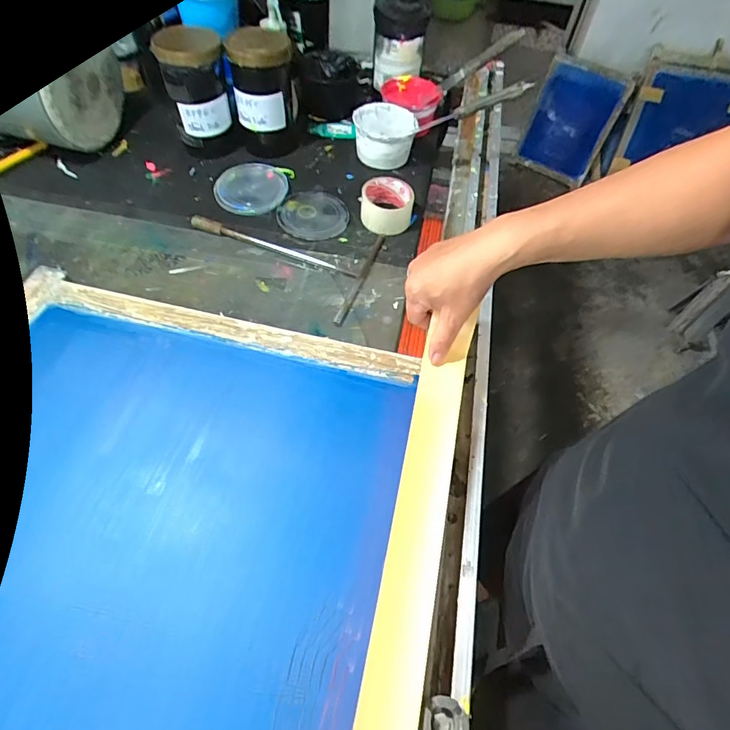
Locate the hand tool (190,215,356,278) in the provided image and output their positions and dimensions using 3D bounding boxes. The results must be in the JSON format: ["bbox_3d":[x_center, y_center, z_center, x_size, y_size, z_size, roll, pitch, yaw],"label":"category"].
[{"bbox_3d":[-0.148,-0.186,0.720,0.277,0.012,0.021,20,57,9],"label":"hand tool"}]

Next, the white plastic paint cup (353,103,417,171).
[{"bbox_3d":[0.035,-0.414,0.859,0.114,0.078,0.090,3,55,-2],"label":"white plastic paint cup"}]

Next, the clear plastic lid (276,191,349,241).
[{"bbox_3d":[-0.086,-0.249,0.769,0.114,0.012,0.112,2,56,-3],"label":"clear plastic lid"}]

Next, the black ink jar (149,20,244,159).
[{"bbox_3d":[-0.274,-0.447,0.779,0.107,0.191,0.092,-15,58,-12],"label":"black ink jar"}]

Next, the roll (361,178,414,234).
[{"bbox_3d":[0.037,-0.263,0.761,0.084,0.060,0.081,2,56,-3],"label":"roll"}]

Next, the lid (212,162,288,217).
[{"bbox_3d":[-0.196,-0.302,0.792,0.120,0.029,0.120,-5,56,-8],"label":"lid"}]

